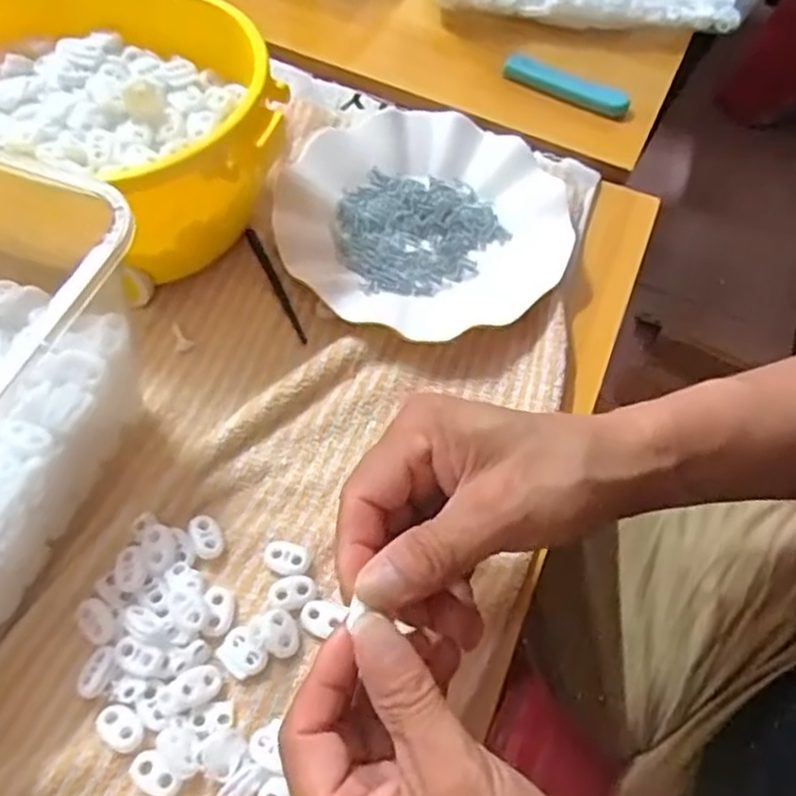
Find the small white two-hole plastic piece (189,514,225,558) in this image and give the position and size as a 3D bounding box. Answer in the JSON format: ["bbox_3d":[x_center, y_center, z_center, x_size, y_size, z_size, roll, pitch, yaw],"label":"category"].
[{"bbox_3d":[-0.094,0.068,0.357,0.013,0.007,0.023,-24,63,-17],"label":"small white two-hole plastic piece"}]

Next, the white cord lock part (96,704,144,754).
[{"bbox_3d":[-0.119,0.140,0.309,0.022,0.004,0.014,35,62,17],"label":"white cord lock part"}]

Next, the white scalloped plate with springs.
[{"bbox_3d":[0.016,-0.117,0.468,0.178,0.024,0.173,2,58,-3],"label":"white scalloped plate with springs"}]

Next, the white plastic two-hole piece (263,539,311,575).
[{"bbox_3d":[-0.054,0.078,0.355,0.023,0.006,0.016,23,60,10],"label":"white plastic two-hole piece"}]

